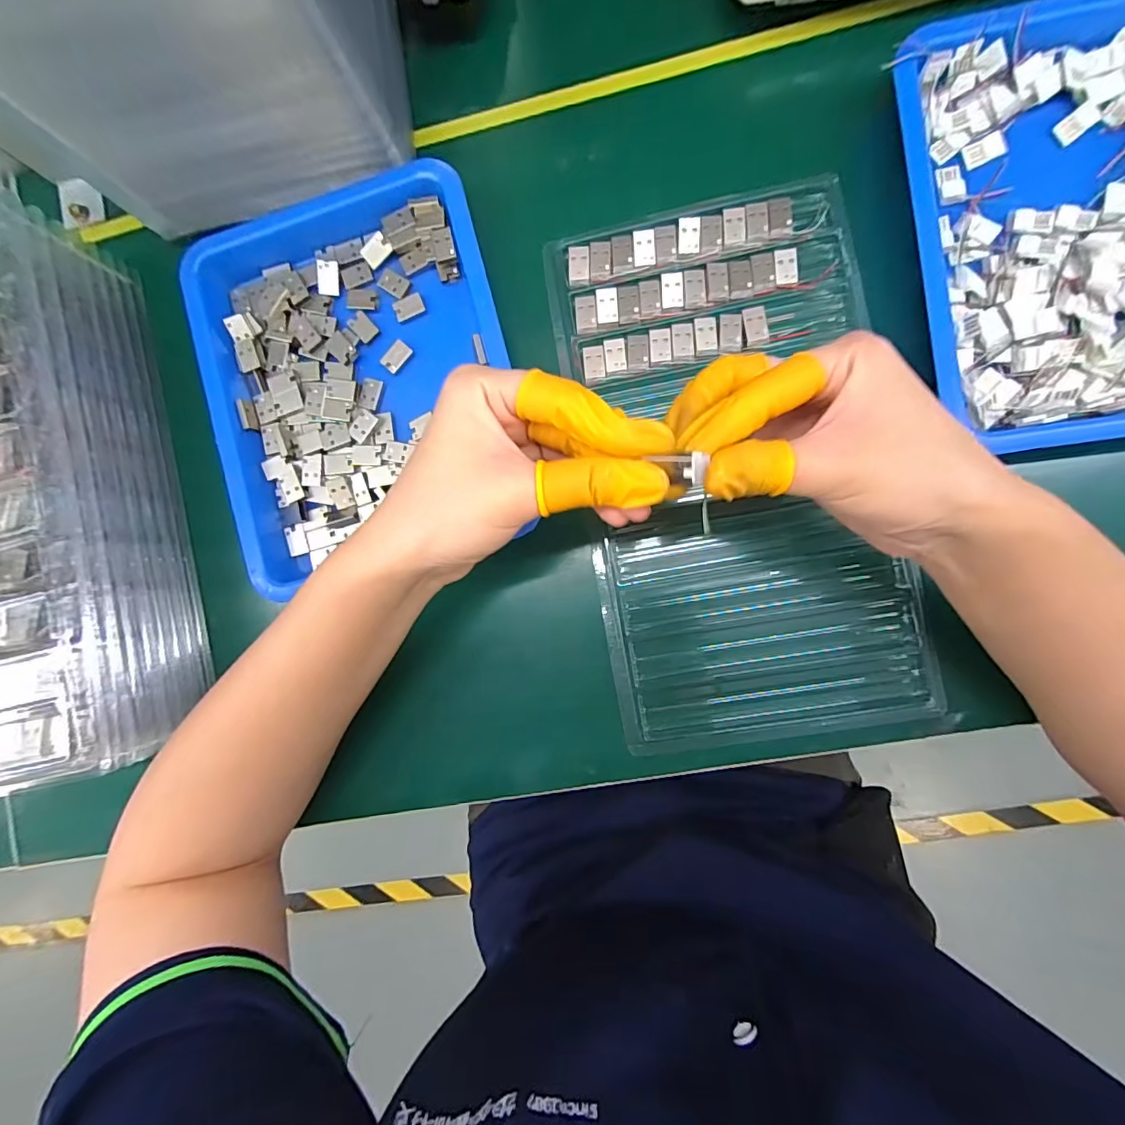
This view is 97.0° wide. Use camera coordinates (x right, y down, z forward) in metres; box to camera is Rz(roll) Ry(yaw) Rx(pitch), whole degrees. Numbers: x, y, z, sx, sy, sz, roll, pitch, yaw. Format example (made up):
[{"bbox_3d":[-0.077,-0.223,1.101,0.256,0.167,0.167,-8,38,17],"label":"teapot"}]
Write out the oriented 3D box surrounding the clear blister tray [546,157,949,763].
[{"bbox_3d":[0.094,-0.049,0.274,0.162,0.019,0.290,-10,90,7],"label":"clear blister tray"}]

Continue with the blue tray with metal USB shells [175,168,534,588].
[{"bbox_3d":[-0.115,-0.107,0.290,0.171,0.036,0.211,-14,90,7],"label":"blue tray with metal USB shells"}]

